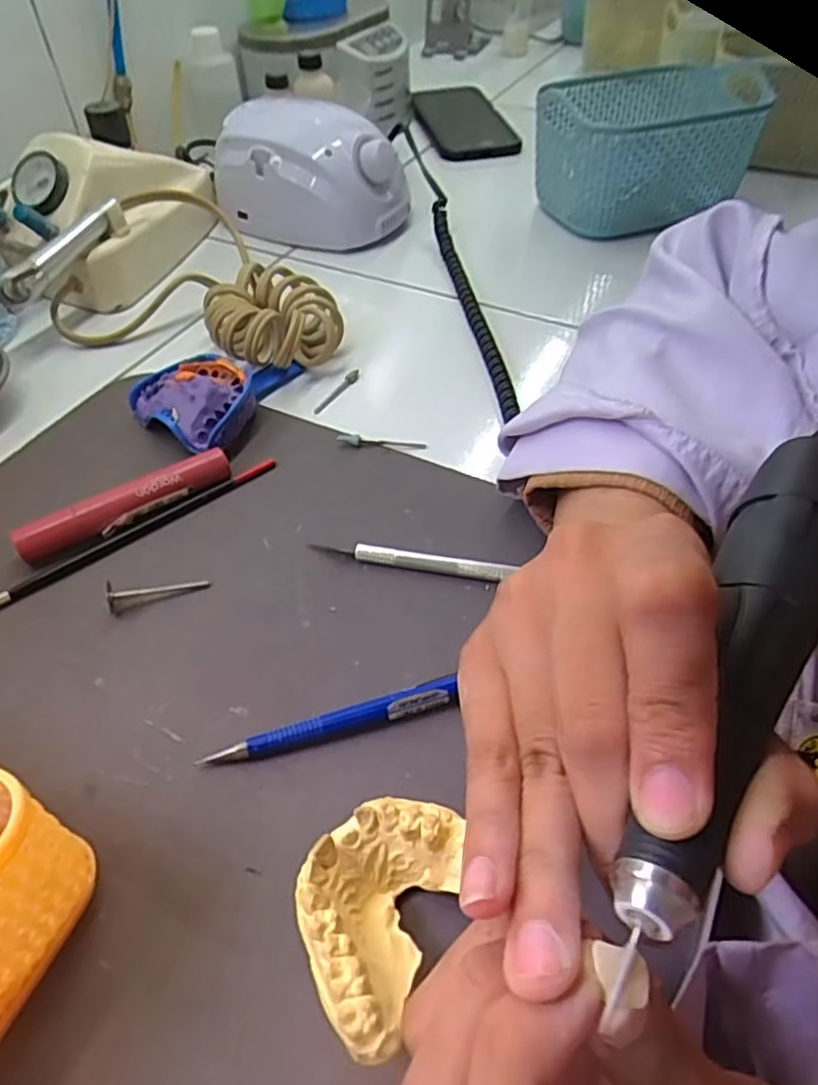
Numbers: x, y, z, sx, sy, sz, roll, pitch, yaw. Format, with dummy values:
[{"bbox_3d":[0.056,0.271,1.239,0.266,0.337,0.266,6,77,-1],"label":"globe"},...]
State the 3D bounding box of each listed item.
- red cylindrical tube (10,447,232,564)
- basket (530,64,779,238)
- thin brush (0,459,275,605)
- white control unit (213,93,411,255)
[{"bbox_3d":[-0.139,-0.018,0.338,0.106,0.017,0.014,-26,53,-20],"label":"red cylindrical tube"},{"bbox_3d":[0.204,-0.319,0.543,0.193,0.085,0.110,-20,51,-16],"label":"basket"},{"bbox_3d":[-0.141,-0.002,0.333,0.171,0.005,0.010,-32,55,-24],"label":"thin brush"},{"bbox_3d":[-0.077,-0.296,0.543,0.141,0.079,0.087,21,52,19],"label":"white control unit"}]

